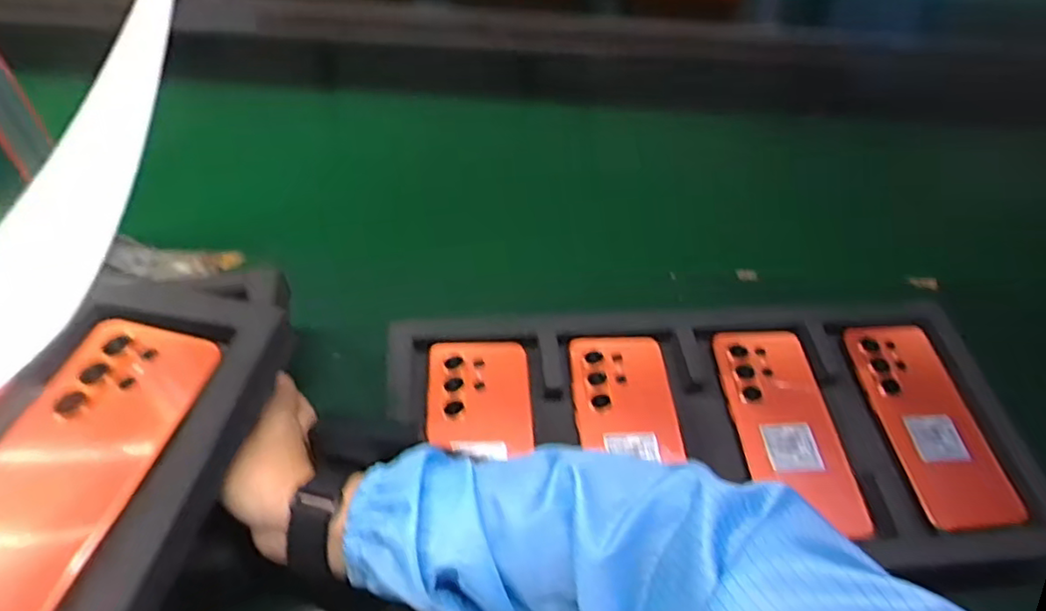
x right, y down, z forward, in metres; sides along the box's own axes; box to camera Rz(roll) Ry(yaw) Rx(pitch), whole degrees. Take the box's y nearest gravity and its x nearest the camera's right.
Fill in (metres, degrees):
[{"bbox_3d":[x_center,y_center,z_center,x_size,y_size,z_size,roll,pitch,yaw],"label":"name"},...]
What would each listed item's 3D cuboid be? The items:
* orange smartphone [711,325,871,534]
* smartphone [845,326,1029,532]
[{"bbox_3d":[0.208,0.093,0.506,0.076,0.012,0.172,-1,53,-7],"label":"orange smartphone"},{"bbox_3d":[0.336,0.093,0.527,0.079,0.014,0.178,-3,57,-9],"label":"smartphone"}]

